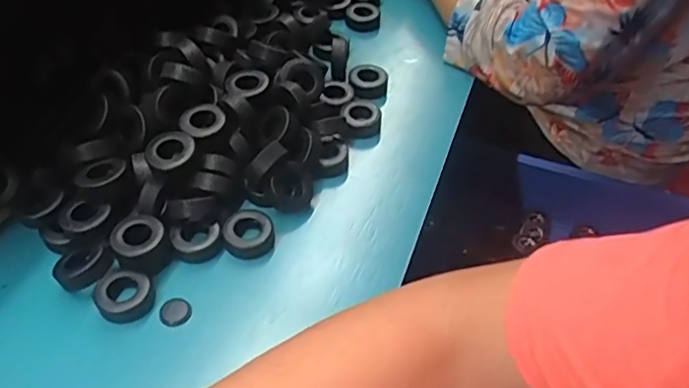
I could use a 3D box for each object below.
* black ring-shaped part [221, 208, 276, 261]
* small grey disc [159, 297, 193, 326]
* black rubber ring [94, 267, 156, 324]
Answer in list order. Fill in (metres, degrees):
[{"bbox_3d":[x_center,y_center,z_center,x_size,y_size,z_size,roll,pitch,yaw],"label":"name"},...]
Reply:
[{"bbox_3d":[-0.071,0.029,0.448,0.037,0.016,0.036,4,48,-2],"label":"black ring-shaped part"},{"bbox_3d":[-0.114,0.080,0.407,0.021,0.005,0.018,-8,49,-13],"label":"small grey disc"},{"bbox_3d":[-0.150,0.068,0.408,0.039,0.012,0.036,3,48,-3],"label":"black rubber ring"}]

